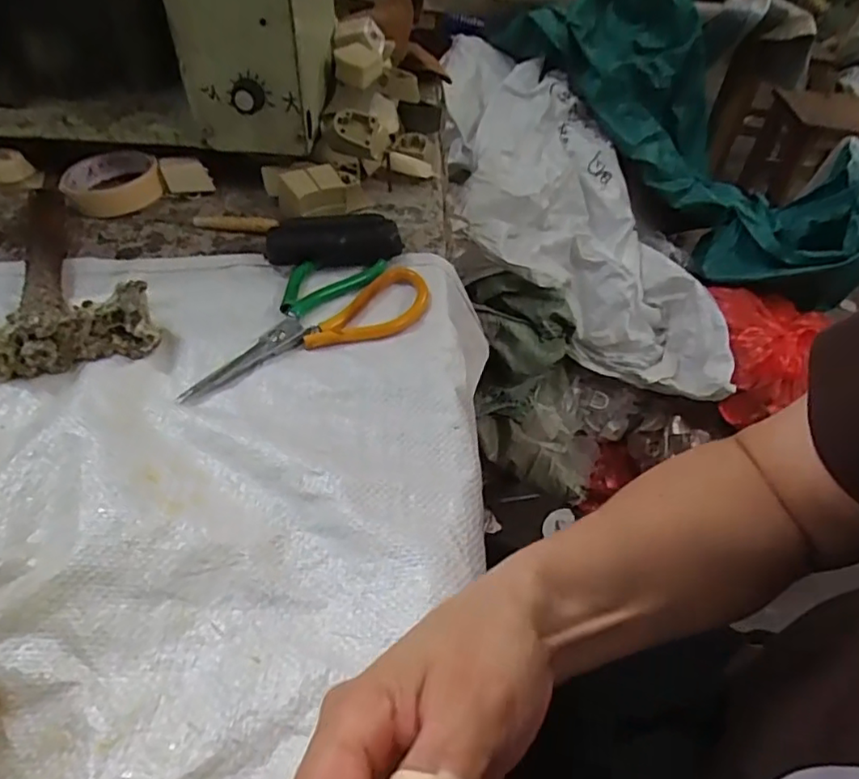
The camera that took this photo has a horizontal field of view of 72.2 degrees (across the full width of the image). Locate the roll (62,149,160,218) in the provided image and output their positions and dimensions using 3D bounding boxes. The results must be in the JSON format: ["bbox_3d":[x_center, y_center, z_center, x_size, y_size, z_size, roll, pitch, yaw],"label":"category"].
[{"bbox_3d":[-0.293,-0.196,0.545,0.080,0.030,0.080,-15,48,-19],"label":"roll"}]

